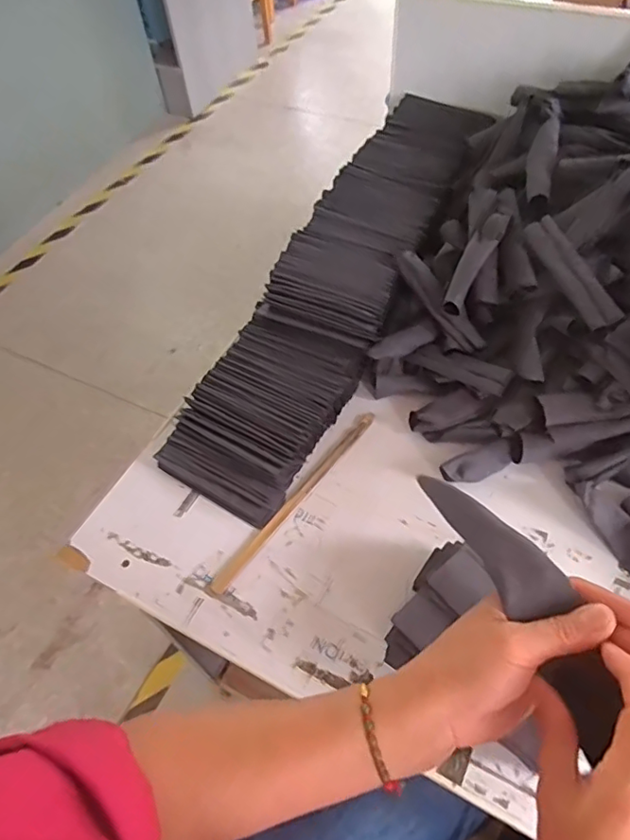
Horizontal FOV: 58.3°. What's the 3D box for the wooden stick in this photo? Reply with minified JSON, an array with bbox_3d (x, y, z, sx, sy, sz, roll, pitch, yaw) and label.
[{"bbox_3d":[-0.018,0.084,0.620,0.015,0.005,0.268,31,63,24],"label":"wooden stick"}]

